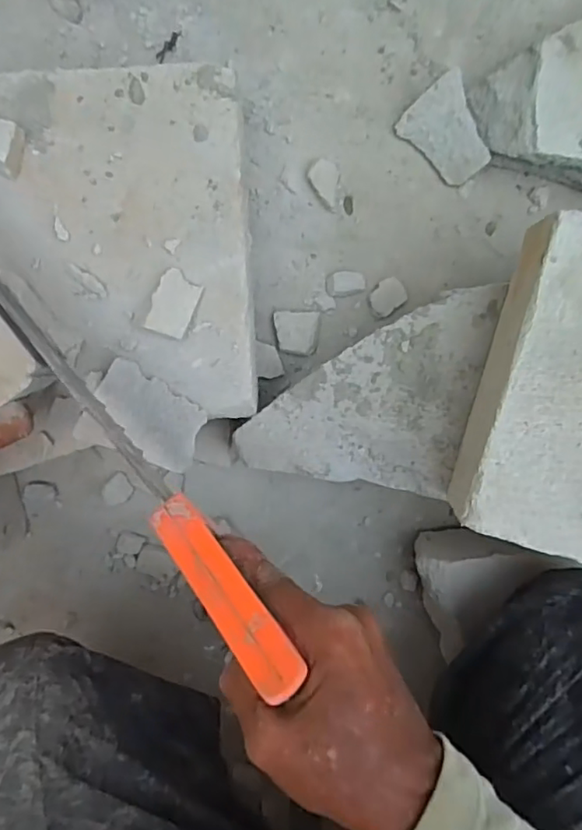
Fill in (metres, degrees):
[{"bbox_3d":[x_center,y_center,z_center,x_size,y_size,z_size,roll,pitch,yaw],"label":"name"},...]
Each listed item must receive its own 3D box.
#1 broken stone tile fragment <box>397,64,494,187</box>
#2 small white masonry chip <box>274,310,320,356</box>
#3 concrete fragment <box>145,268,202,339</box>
[{"bbox_3d":[0.133,-0.234,0.481,0.076,0.011,0.059,41,133,-15],"label":"broken stone tile fragment"},{"bbox_3d":[0.006,-0.070,0.496,0.038,0.024,0.036,-2,97,-5],"label":"small white masonry chip"},{"bbox_3d":[-0.081,-0.077,0.404,0.028,0.013,0.044,21,95,-8],"label":"concrete fragment"}]

